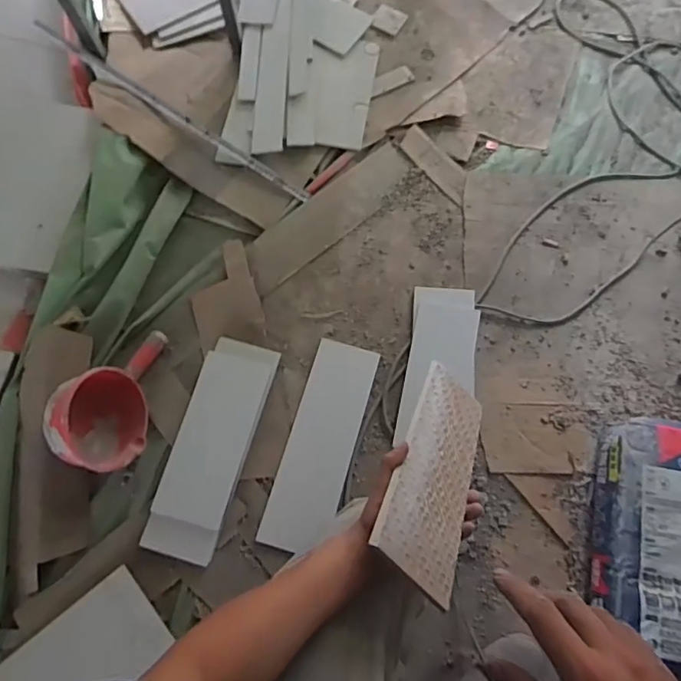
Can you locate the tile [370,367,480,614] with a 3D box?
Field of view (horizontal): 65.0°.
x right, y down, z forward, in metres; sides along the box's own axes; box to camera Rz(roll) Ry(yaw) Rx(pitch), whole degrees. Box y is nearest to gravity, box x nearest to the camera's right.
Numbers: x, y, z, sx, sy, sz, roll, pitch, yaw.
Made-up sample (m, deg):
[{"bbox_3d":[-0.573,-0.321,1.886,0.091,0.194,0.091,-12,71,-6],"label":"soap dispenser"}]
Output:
[{"bbox_3d":[0.143,0.173,0.760,0.117,0.011,0.387,43,34,-6],"label":"tile"}]

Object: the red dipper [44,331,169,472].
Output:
[{"bbox_3d":[-0.420,0.092,0.948,0.141,0.147,0.264,7,70,0],"label":"red dipper"}]

